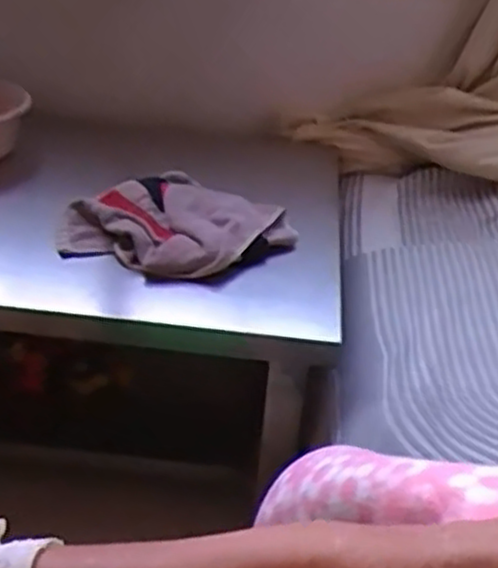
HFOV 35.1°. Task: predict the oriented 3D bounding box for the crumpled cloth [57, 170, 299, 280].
[{"bbox_3d":[-0.108,-0.082,1.093,0.262,0.044,0.260,24,37,29],"label":"crumpled cloth"}]

